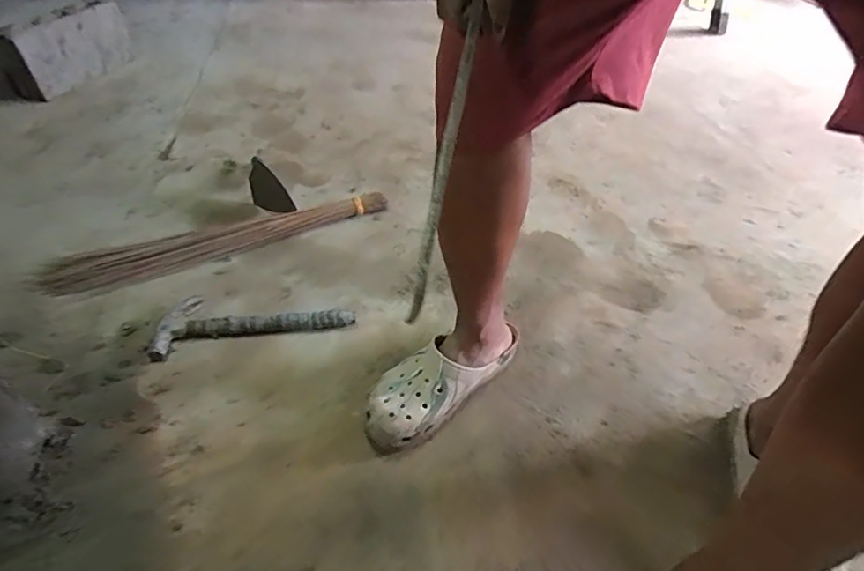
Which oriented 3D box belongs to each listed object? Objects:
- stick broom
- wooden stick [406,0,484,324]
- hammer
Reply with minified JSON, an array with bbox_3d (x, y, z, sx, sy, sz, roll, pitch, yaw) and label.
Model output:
[{"bbox_3d":[-0.452,-0.099,1.054,0.679,0.041,0.131,-15,44,-16],"label":"stick broom"},{"bbox_3d":[0.009,-0.094,0.422,0.012,0.010,0.249,11,86,12],"label":"wooden stick"},{"bbox_3d":[-0.312,0.053,0.899,0.330,0.030,0.128,-8,43,-9],"label":"hammer"}]

